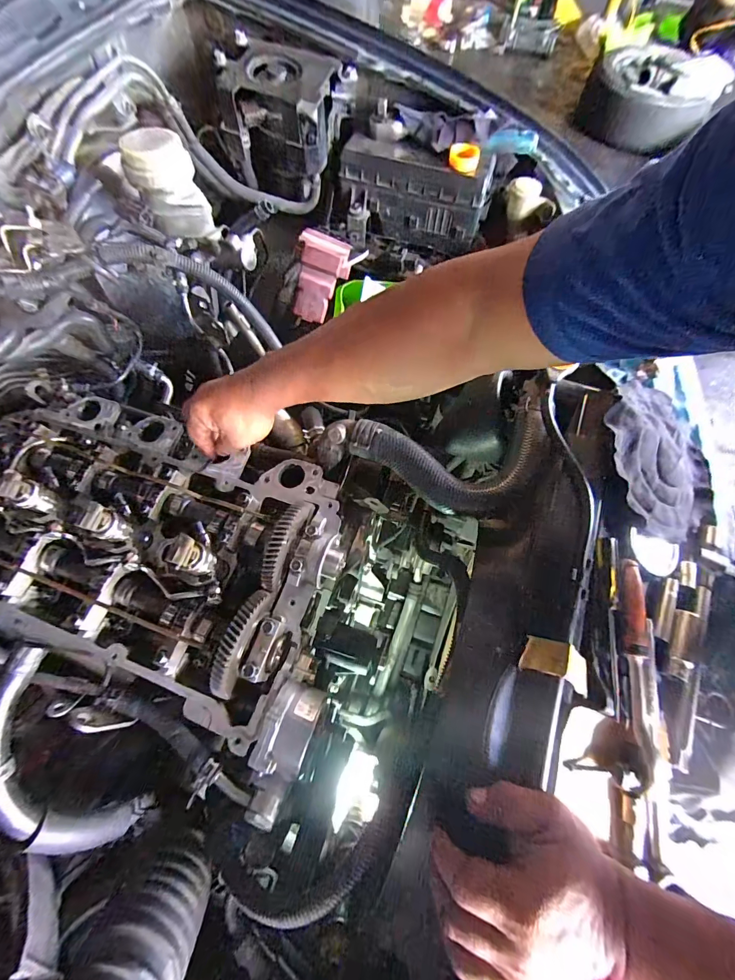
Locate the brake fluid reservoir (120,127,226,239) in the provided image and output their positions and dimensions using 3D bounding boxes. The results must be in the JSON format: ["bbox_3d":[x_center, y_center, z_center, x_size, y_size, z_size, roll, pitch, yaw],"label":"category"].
[{"bbox_3d":[-0.254,-0.399,0.499,0.087,0.098,0.074,-14,69,-7],"label":"brake fluid reservoir"}]

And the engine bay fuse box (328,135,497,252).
[{"bbox_3d":[0.066,-0.451,0.590,0.242,0.100,0.075,13,68,4],"label":"engine bay fuse box"}]

